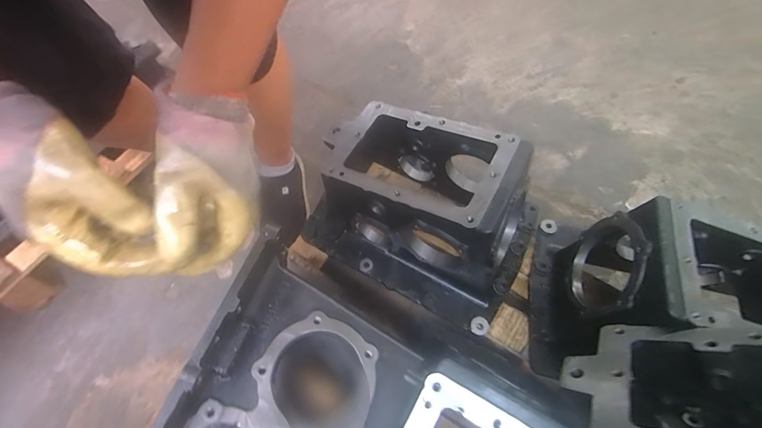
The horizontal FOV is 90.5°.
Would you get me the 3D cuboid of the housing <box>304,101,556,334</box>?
[{"bbox_3d":[0.064,-0.013,0.628,0.387,0.230,0.241,25,66,14],"label":"housing"}]

